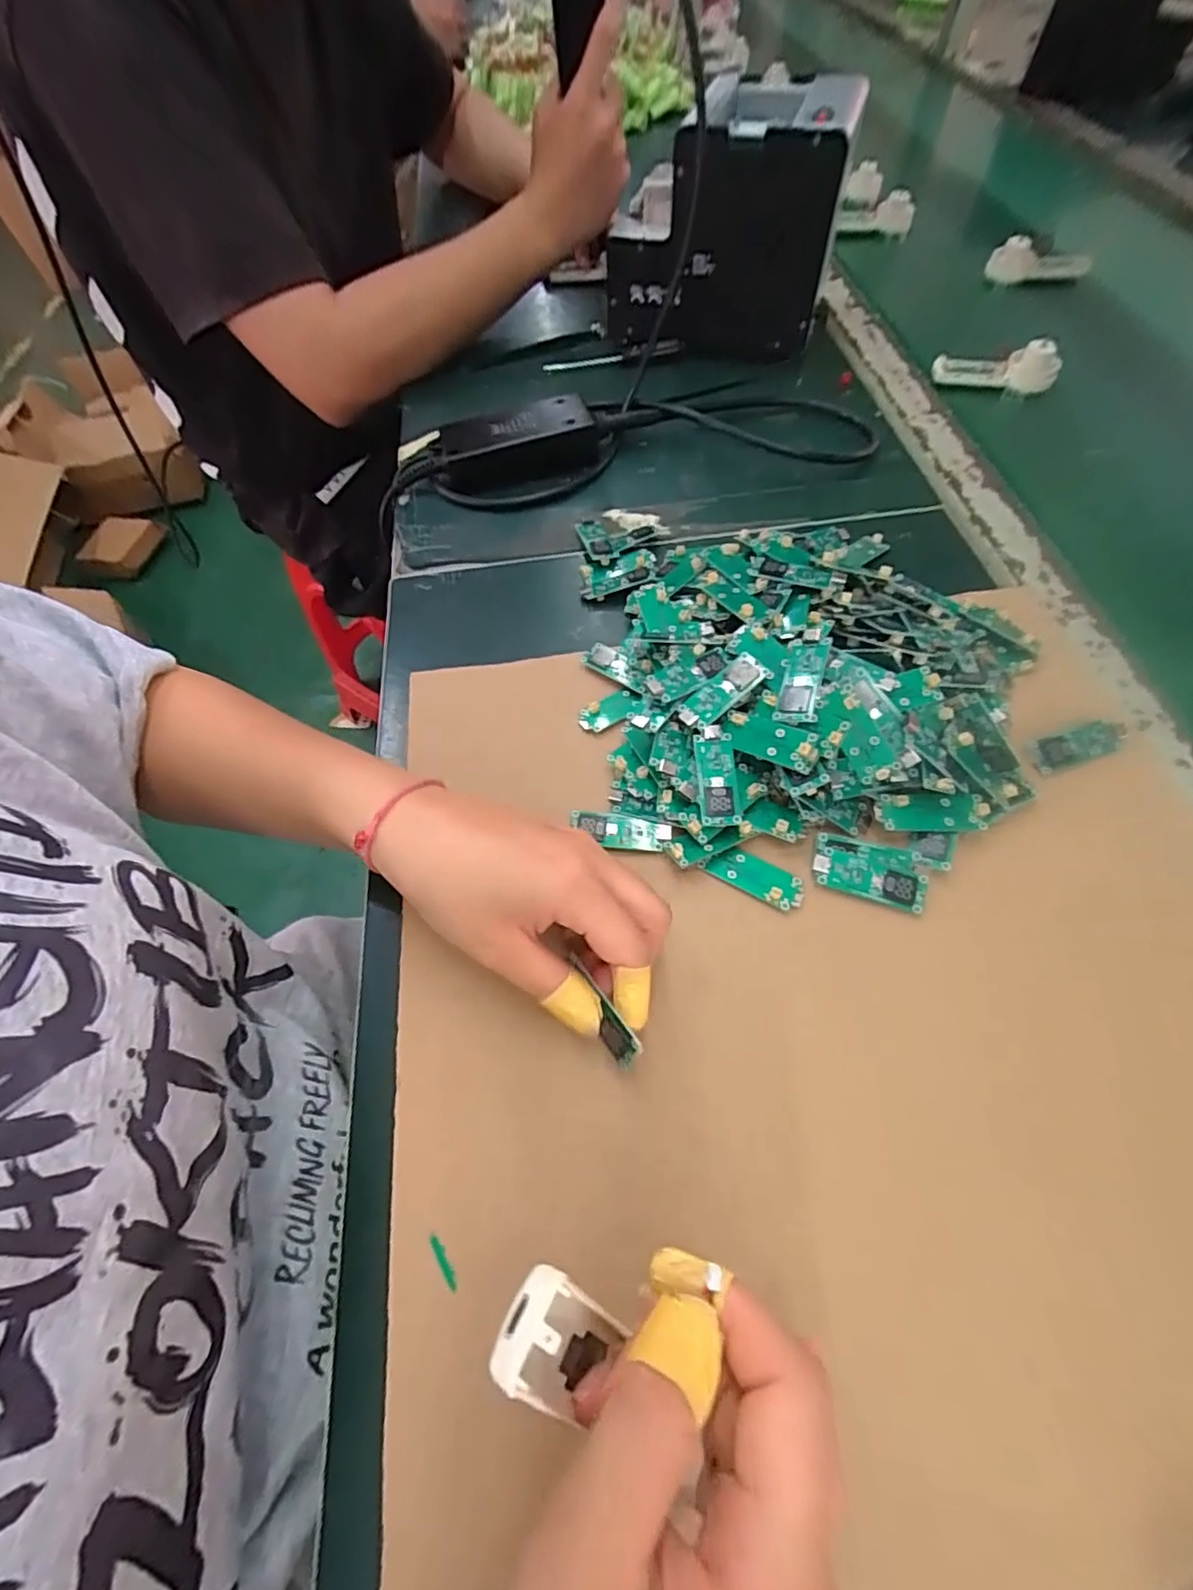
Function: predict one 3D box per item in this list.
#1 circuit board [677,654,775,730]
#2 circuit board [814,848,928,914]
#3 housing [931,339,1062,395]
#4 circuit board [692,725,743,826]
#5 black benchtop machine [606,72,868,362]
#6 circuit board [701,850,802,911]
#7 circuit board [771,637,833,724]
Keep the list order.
[{"bbox_3d":[0.065,-0.053,0.308,0.049,0.004,0.018,-39,73,-5],"label":"circuit board"},{"bbox_3d":[0.130,0.040,0.286,0.050,0.004,0.019,17,77,11],"label":"circuit board"},{"bbox_3d":[0.339,-0.364,0.510,0.098,0.028,0.019,10,61,9],"label":"housing"},{"bbox_3d":[0.060,-0.009,0.301,0.020,0.006,0.050,-4,73,1],"label":"circuit board"},{"bbox_3d":[0.107,-0.482,0.507,0.180,0.146,0.143,12,61,11],"label":"black benchtop machine"},{"bbox_3d":[0.077,0.039,0.294,0.048,0.005,0.018,28,65,18],"label":"circuit board"},{"bbox_3d":[0.102,-0.057,0.300,0.020,0.004,0.045,5,69,36],"label":"circuit board"}]

